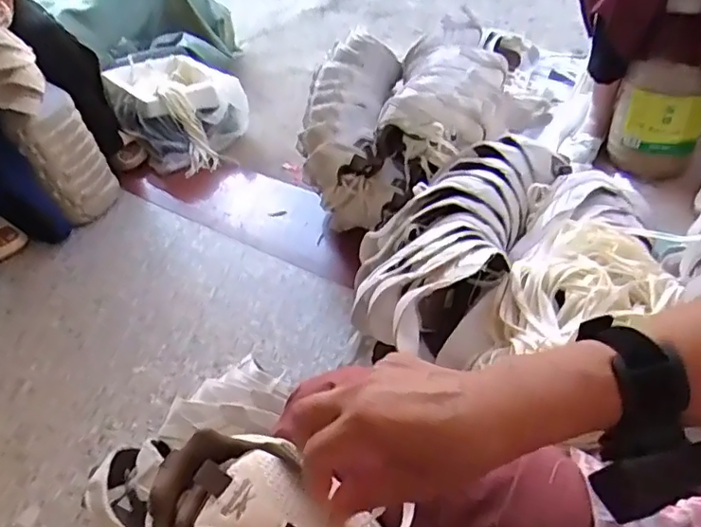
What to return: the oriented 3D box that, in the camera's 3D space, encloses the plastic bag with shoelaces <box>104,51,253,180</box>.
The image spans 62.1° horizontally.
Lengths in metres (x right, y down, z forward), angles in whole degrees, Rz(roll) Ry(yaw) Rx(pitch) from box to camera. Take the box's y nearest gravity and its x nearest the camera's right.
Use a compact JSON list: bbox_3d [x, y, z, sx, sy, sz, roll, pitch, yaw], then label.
[{"bbox_3d":[-0.509,-0.449,1.696,0.319,0.199,0.499,-30,45,-20],"label":"plastic bag with shoelaces"}]

